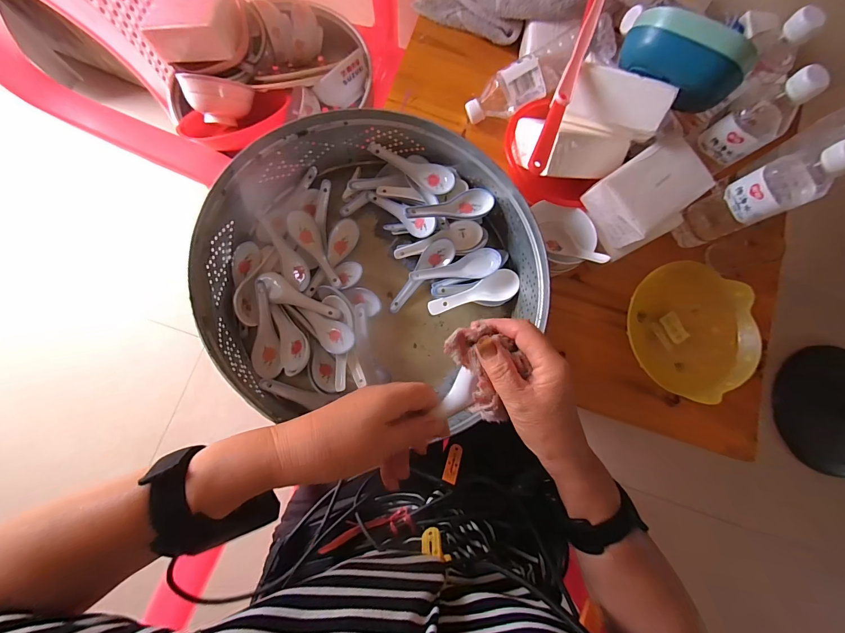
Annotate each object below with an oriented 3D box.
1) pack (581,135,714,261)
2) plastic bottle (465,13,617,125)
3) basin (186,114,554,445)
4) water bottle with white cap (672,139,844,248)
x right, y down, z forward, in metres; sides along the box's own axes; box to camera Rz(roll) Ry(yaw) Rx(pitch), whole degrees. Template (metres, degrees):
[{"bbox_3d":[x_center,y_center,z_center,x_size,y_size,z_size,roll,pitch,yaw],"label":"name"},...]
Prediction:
[{"bbox_3d":[0.297,-0.157,0.472,0.139,0.071,0.105,-29,85,-9],"label":"pack"},{"bbox_3d":[0.171,-0.343,0.524,0.214,0.062,0.064,-24,84,13],"label":"plastic bottle"},{"bbox_3d":[-0.056,-0.070,0.472,0.396,0.121,0.344,12,81,-3],"label":"basin"},{"bbox_3d":[0.424,-0.151,0.461,0.064,0.211,0.061,-23,84,-8],"label":"water bottle with white cap"}]

